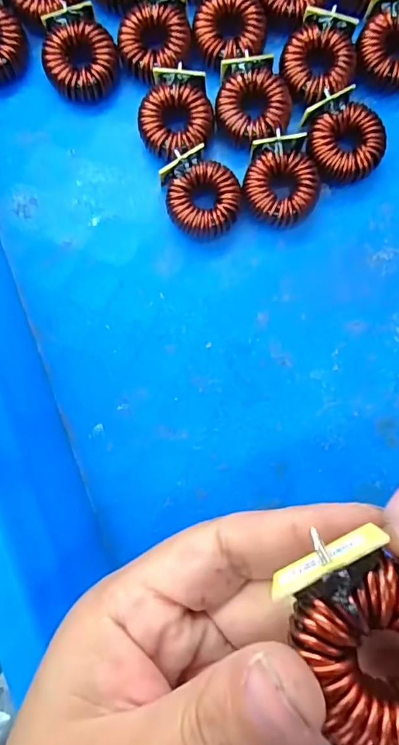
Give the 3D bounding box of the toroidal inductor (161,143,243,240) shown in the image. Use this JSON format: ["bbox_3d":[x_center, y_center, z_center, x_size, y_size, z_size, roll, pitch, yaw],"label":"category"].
[{"bbox_3d":[0.002,-0.087,0.241,0.036,0.019,0.042,-14,87,1],"label":"toroidal inductor"}]

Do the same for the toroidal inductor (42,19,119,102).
[{"bbox_3d":[-0.060,-0.158,0.247,0.035,0.019,0.034,0,87,1],"label":"toroidal inductor"}]

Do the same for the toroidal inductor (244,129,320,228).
[{"bbox_3d":[0.040,-0.095,0.240,0.035,0.019,0.039,2,88,1],"label":"toroidal inductor"}]

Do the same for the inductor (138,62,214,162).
[{"bbox_3d":[-0.012,-0.127,0.244,0.035,0.020,0.042,-5,87,1],"label":"inductor"}]

